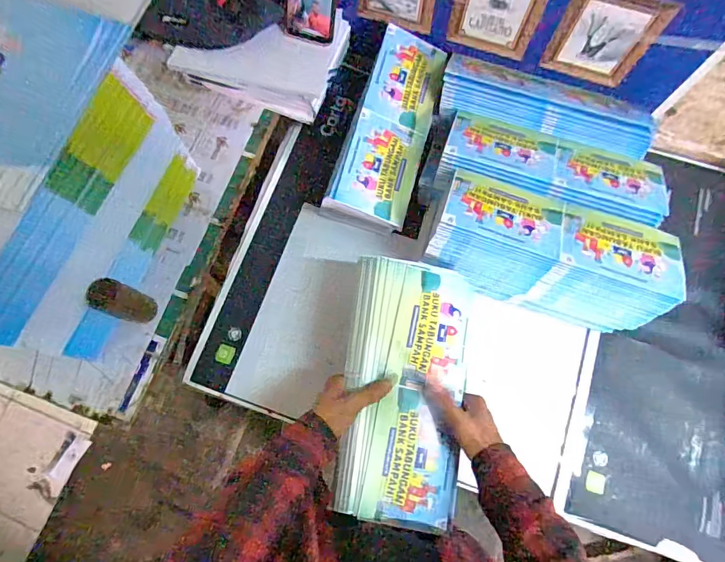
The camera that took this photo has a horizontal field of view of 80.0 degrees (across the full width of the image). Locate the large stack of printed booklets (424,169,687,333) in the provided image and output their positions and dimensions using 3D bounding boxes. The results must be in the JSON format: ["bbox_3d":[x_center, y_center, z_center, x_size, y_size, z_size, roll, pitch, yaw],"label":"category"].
[{"bbox_3d":[0.252,-0.041,0.609,0.298,0.140,0.132,16,76,5],"label":"large stack of printed booklets"}]

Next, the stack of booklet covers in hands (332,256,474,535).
[{"bbox_3d":[0.056,0.130,0.543,0.152,0.038,0.308,6,74,2],"label":"stack of booklet covers in hands"}]

